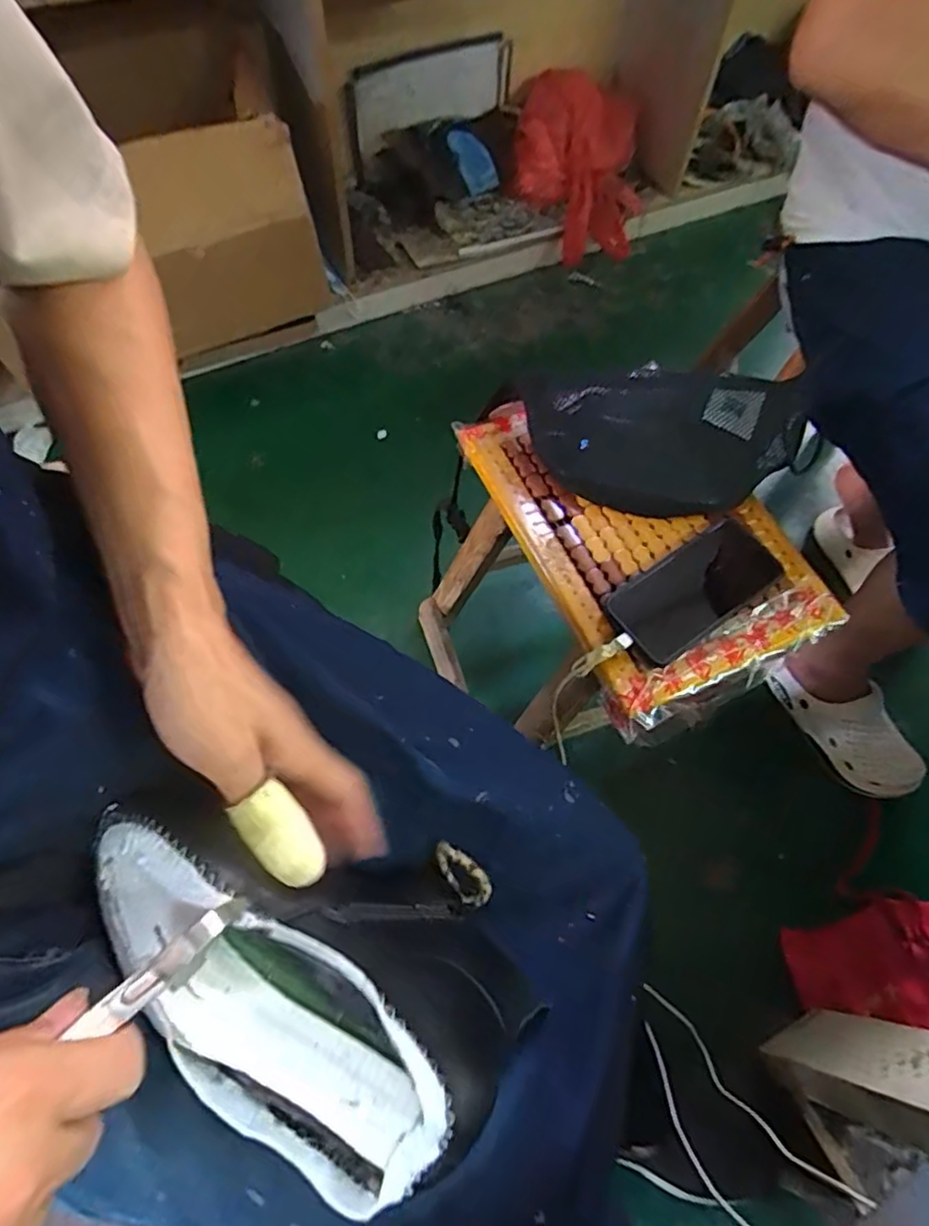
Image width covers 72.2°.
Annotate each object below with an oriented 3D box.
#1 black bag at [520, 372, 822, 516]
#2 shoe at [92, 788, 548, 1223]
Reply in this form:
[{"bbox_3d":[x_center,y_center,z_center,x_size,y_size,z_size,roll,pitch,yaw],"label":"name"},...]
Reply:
[{"bbox_3d":[0.196,-0.179,0.643,0.269,0.052,0.159,4,63,1],"label":"black bag"},{"bbox_3d":[-0.090,0.178,0.321,0.231,0.105,0.123,28,66,12],"label":"shoe"}]

